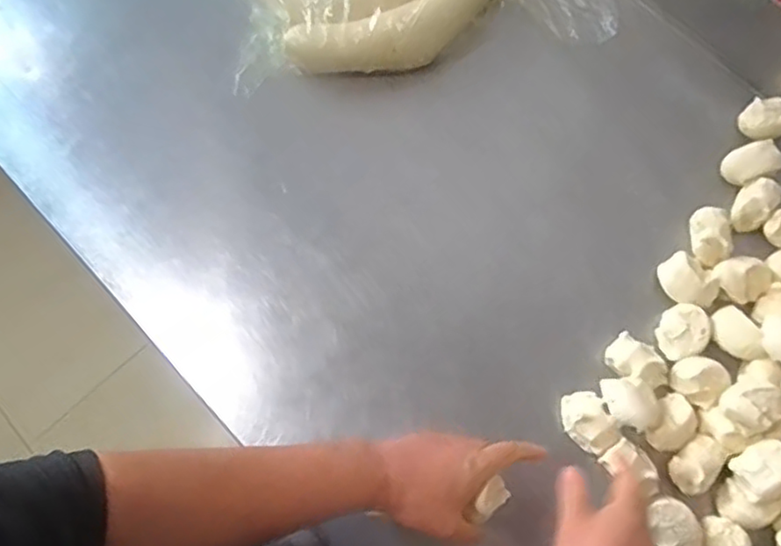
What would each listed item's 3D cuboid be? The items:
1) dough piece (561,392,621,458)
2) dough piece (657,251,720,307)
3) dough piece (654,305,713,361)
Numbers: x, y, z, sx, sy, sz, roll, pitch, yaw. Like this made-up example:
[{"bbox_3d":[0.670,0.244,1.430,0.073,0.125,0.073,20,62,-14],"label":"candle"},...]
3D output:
[{"bbox_3d":[0.197,0.149,0.652,0.041,0.032,0.061,-29,76,-6],"label":"dough piece"},{"bbox_3d":[0.313,0.010,0.688,0.048,0.030,0.061,-36,77,-8],"label":"dough piece"},{"bbox_3d":[0.302,0.060,0.674,0.051,0.028,0.049,0,74,1],"label":"dough piece"}]

